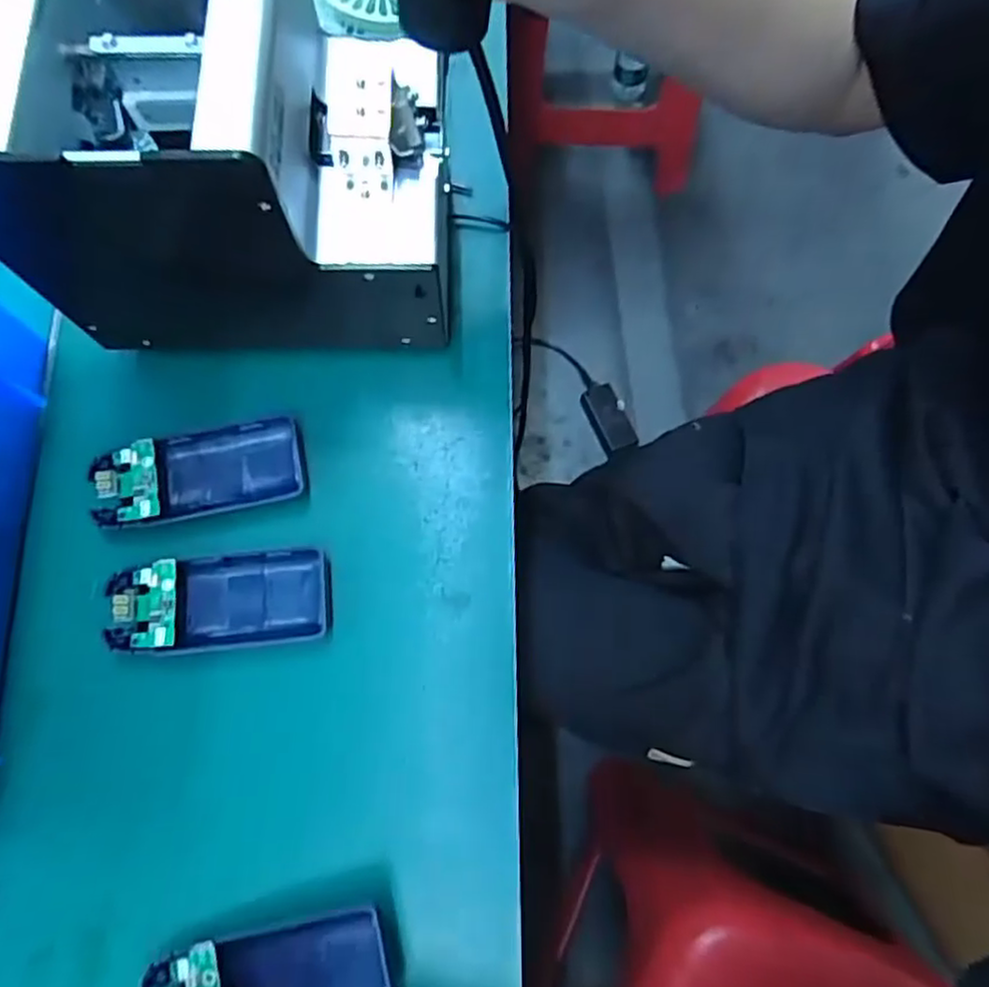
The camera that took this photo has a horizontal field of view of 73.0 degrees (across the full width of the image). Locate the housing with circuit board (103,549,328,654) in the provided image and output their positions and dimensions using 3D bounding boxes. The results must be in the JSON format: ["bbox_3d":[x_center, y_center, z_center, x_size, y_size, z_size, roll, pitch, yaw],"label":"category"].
[{"bbox_3d":[-0.131,0.052,0.320,0.100,0.024,0.044,-5,76,0],"label":"housing with circuit board"}]

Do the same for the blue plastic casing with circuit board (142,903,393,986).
[{"bbox_3d":[-0.093,0.204,0.277,0.100,0.022,0.042,-5,76,-2],"label":"blue plastic casing with circuit board"}]

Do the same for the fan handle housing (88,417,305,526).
[{"bbox_3d":[-0.148,-0.011,0.333,0.100,0.017,0.044,-11,76,-2],"label":"fan handle housing"}]

